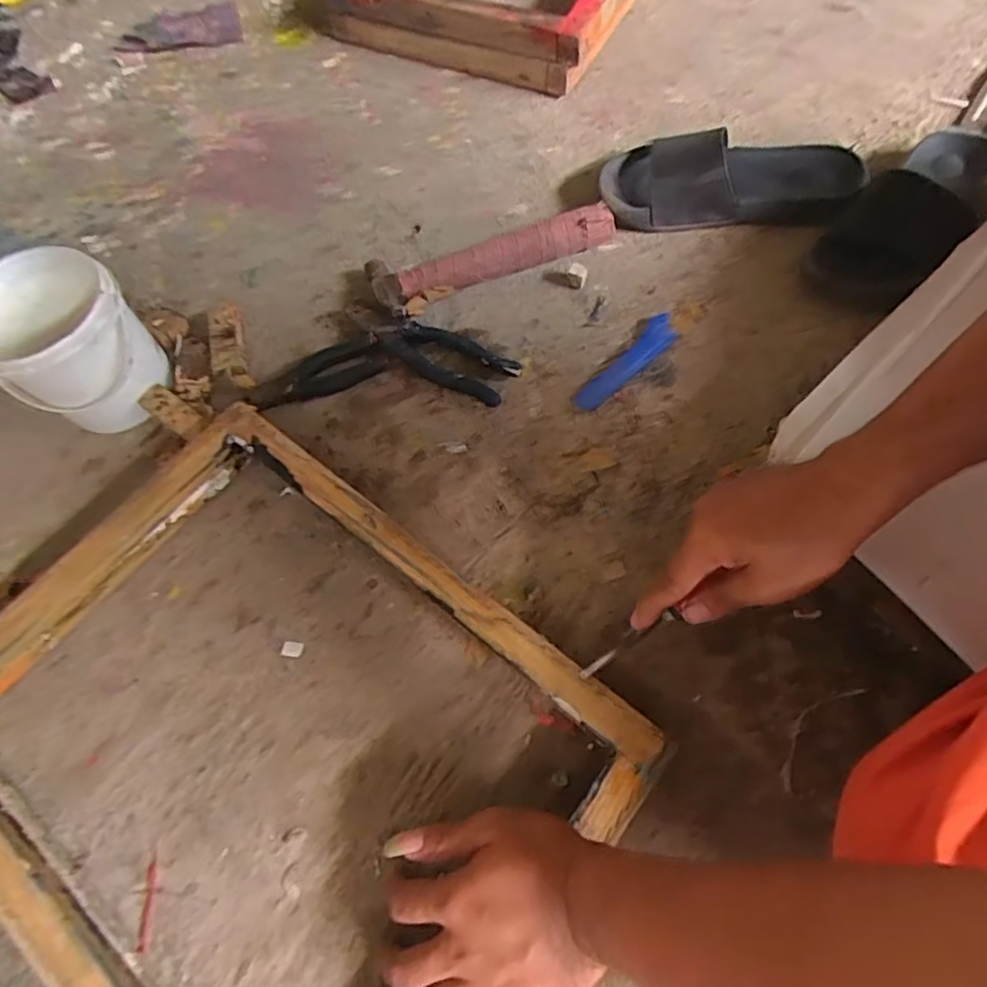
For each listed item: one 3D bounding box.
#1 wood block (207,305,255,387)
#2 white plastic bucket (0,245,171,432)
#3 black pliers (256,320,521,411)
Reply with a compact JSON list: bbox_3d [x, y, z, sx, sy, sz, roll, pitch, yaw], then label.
[{"bbox_3d":[-0.268,-0.147,0.612,0.033,0.018,0.099,-17,66,-5],"label":"wood block"},{"bbox_3d":[-0.378,-0.131,0.548,0.115,0.123,0.118,-1,66,2],"label":"white plastic bucket"},{"bbox_3d":[-0.099,-0.130,0.601,0.240,0.019,0.093,-1,66,2],"label":"black pliers"}]

